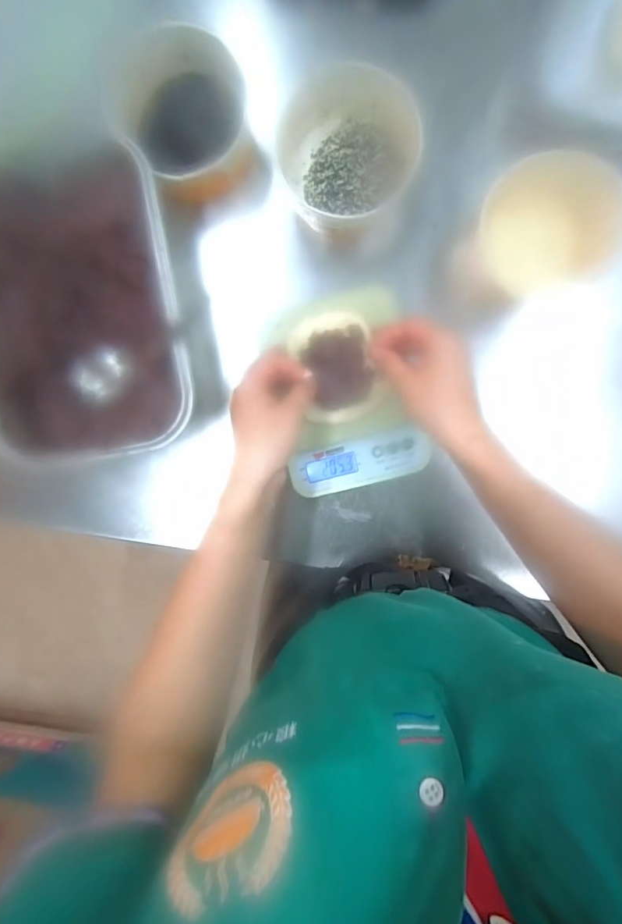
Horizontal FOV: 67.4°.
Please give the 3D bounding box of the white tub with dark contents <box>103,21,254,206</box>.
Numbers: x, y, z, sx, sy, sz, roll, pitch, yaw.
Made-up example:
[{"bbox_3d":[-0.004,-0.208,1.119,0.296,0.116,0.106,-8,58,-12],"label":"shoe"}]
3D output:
[{"bbox_3d":[-0.112,-0.323,0.442,0.123,0.065,0.123,0,94,3],"label":"white tub with dark contents"}]

